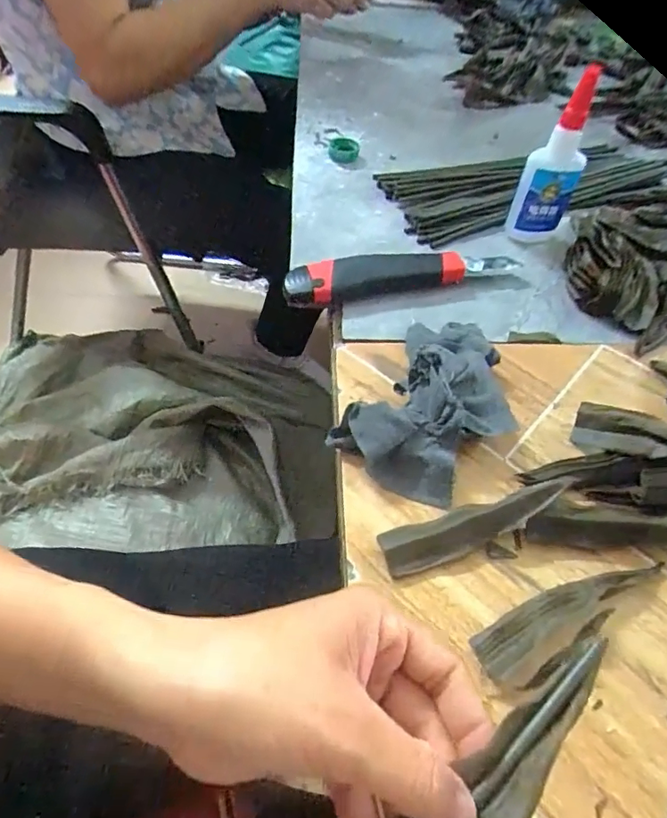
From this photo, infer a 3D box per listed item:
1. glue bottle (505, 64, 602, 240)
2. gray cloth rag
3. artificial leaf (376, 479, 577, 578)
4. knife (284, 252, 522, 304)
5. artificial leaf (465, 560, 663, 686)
[{"bbox_3d":[0.175,-0.197,0.400,0.047,0.132,0.029,4,55,-2],"label":"glue bottle"},{"bbox_3d":[0.069,-0.012,0.316,0.088,0.036,0.142,29,58,15],"label":"gray cloth rag"},{"bbox_3d":[0.076,0.061,0.269,0.103,0.014,0.024,-20,58,-4],"label":"artificial leaf"},{"bbox_3d":[0.053,-0.112,0.398,0.179,0.017,0.037,-11,57,-12],"label":"knife"},{"bbox_3d":[0.117,0.099,0.252,0.104,0.011,0.027,-24,60,-20],"label":"artificial leaf"}]

